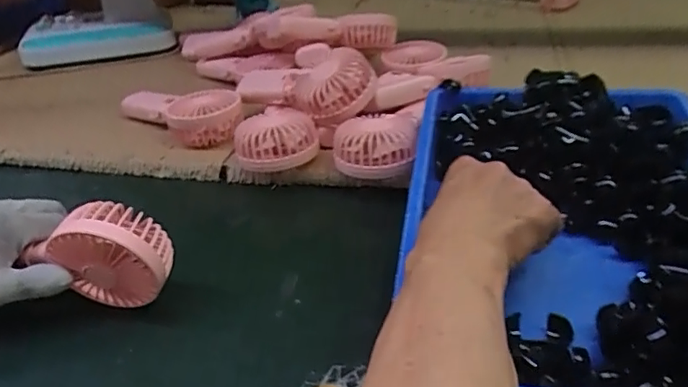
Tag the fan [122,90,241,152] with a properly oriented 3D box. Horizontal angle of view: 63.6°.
[{"bbox_3d":[-0.203,-0.105,0.708,0.178,0.047,0.080,17,38,29],"label":"fan"}]

